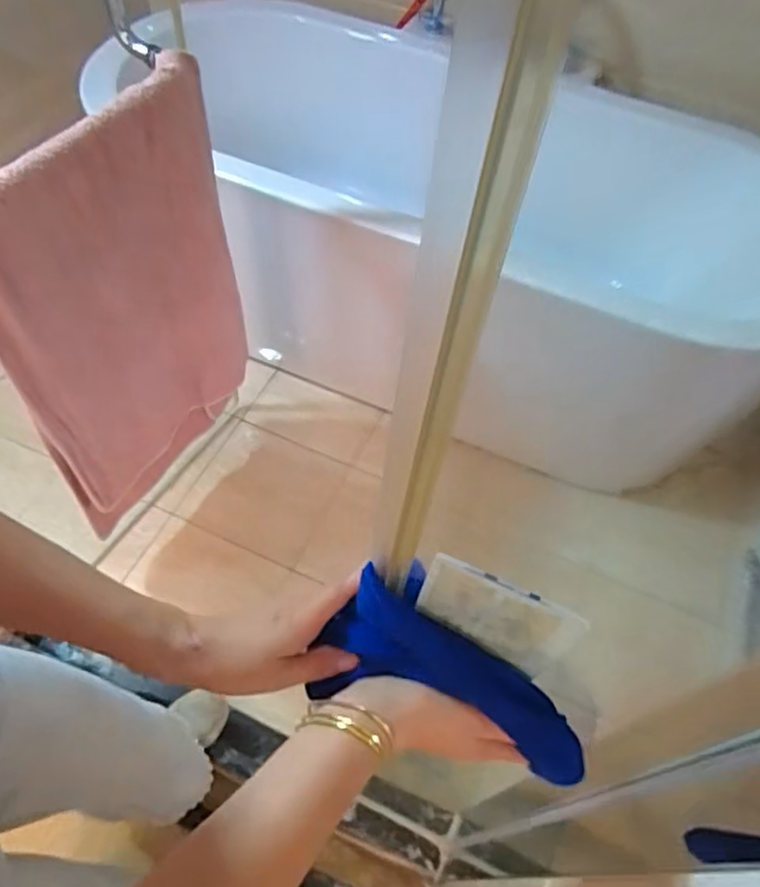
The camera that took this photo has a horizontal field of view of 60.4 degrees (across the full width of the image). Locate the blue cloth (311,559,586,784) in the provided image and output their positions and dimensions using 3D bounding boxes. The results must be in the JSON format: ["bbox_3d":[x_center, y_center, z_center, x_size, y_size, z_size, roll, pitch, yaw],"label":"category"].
[{"bbox_3d":[0.052,0.155,0.390,0.186,0.084,0.064,35,58,-6],"label":"blue cloth"}]

